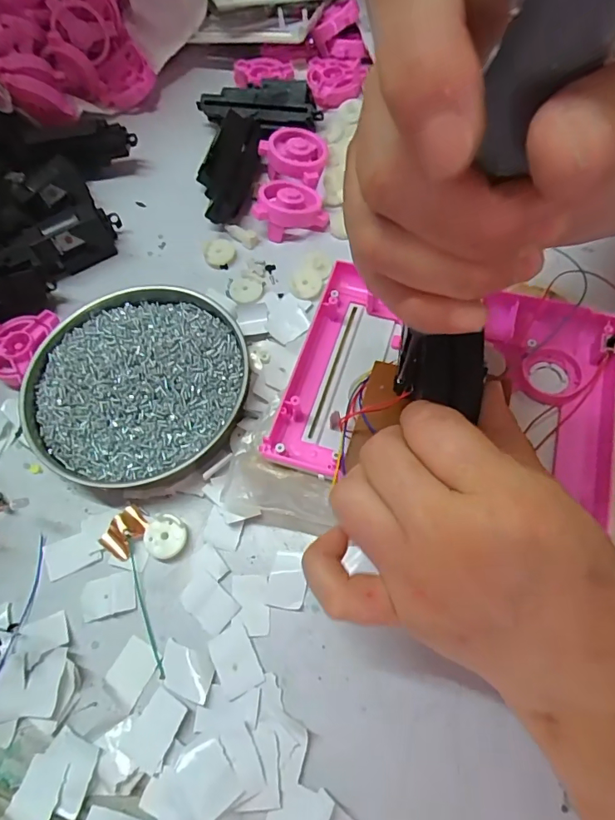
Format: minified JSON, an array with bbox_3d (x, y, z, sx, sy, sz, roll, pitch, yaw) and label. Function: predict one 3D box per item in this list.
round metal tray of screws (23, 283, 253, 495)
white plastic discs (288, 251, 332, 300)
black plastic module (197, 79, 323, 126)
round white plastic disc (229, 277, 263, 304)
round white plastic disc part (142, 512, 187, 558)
[{"bbox_3d":[-0.106,-0.018,0.295,0.125,0.022,0.136,-2,64,4],"label":"round metal tray of screws"},{"bbox_3d":[0.001,-0.097,0.338,0.025,0.006,0.043,21,68,14],"label":"white plastic discs"},{"bbox_3d":[-0.042,-0.259,0.391,0.102,0.029,0.024,7,65,8],"label":"black plastic module"},{"bbox_3d":[-0.044,-0.084,0.334,0.023,0.005,0.020,9,65,9],"label":"round white plastic disc"},{"bbox_3d":[-0.079,0.070,0.260,0.023,0.007,0.023,-2,64,4],"label":"round white plastic disc part"}]

